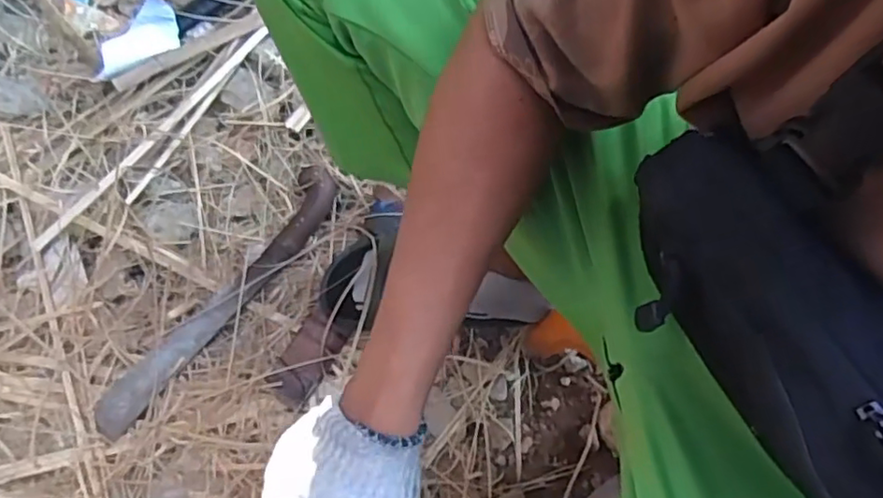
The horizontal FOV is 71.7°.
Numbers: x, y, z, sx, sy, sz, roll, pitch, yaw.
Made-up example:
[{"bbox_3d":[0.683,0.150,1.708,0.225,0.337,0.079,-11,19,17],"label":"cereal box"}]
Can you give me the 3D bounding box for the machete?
[{"bbox_3d":[-0.263,0.054,0.745,0.067,0.021,0.395,32,71,10],"label":"machete"}]

